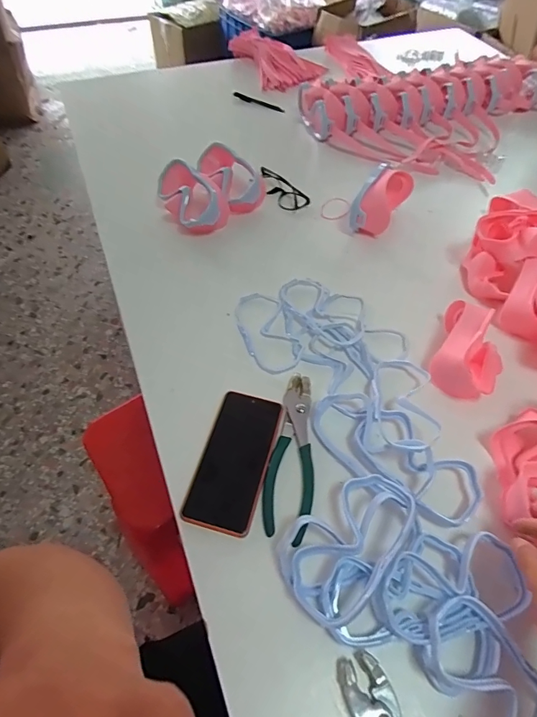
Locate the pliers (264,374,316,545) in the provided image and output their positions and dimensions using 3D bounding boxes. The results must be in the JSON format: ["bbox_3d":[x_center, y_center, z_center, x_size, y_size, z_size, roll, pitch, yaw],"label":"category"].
[{"bbox_3d":[0.031,0.108,0.497,0.053,0.009,0.201,9,55,4],"label":"pliers"}]

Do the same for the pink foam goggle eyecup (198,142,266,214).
[{"bbox_3d":[-0.067,-0.325,0.760,0.084,0.068,0.141,-27,61,-20],"label":"pink foam goggle eyecup"}]

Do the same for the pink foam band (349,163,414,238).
[{"bbox_3d":[0.196,-0.270,0.726,0.072,0.080,0.134,24,58,13],"label":"pink foam band"}]

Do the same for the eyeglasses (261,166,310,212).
[{"bbox_3d":[0.024,-0.320,0.786,0.055,0.025,0.124,-22,59,-17],"label":"eyeglasses"}]

